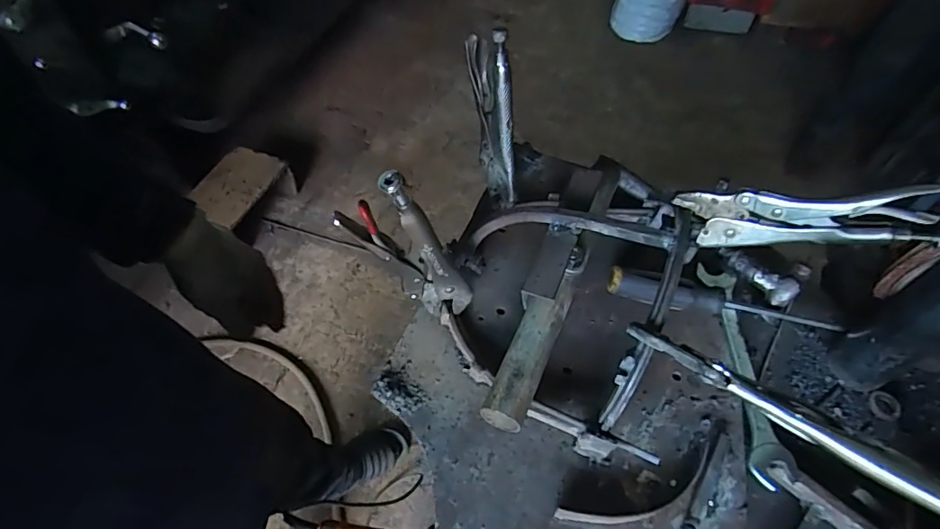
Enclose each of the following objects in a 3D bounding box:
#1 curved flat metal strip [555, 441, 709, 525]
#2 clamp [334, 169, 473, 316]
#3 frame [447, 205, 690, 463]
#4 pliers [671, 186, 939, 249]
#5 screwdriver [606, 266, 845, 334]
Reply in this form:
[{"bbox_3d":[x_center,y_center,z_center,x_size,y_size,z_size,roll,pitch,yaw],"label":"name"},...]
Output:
[{"bbox_3d":[0.129,0.171,0.384,0.134,0.010,0.029,-17,57,-11],"label":"curved flat metal strip"},{"bbox_3d":[-0.040,-0.002,0.365,0.079,0.171,0.014,-18,57,-11],"label":"clamp"},{"bbox_3d":[0.065,0.037,0.410,0.181,0.108,0.178,11,53,8],"label":"frame"},{"bbox_3d":[0.247,-0.034,0.381,0.173,0.064,0.024,11,53,7],"label":"pliers"},{"bbox_3d":[0.238,0.039,0.484,0.227,0.027,0.023,12,55,-7],"label":"screwdriver"}]

